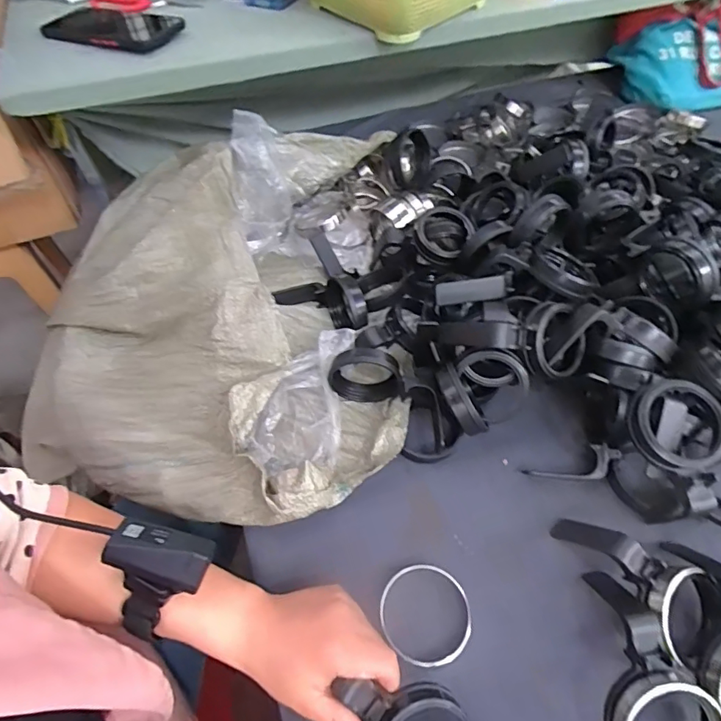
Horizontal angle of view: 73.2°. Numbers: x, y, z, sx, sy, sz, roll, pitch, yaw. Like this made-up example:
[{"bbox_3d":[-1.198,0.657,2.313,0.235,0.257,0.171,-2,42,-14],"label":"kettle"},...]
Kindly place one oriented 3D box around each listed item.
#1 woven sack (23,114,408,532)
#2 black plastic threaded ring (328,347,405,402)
[{"bbox_3d":[-0.151,-0.063,0.537,0.369,0.120,0.461,1,55,2],"label":"woven sack"},{"bbox_3d":[0.008,0.017,0.501,0.075,0.064,0.032,8,56,7],"label":"black plastic threaded ring"}]

